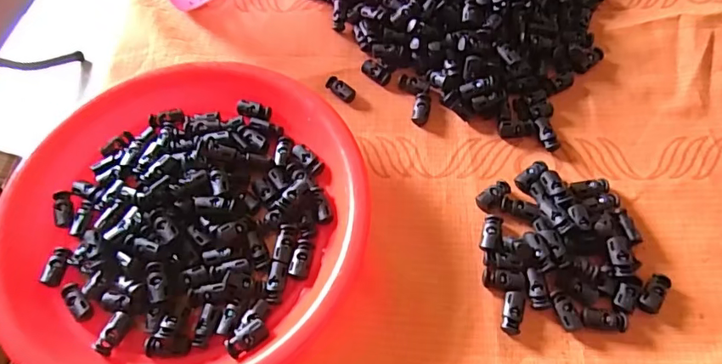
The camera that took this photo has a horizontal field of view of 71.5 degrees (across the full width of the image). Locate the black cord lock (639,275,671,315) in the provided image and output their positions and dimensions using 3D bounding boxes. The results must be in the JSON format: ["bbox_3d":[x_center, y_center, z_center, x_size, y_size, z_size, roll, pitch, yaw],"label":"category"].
[{"bbox_3d":[0.198,0.075,0.338,0.014,0.008,0.027,34,70,20],"label":"black cord lock"}]

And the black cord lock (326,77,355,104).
[{"bbox_3d":[-0.019,-0.081,0.438,0.030,0.008,0.015,35,70,20],"label":"black cord lock"}]

